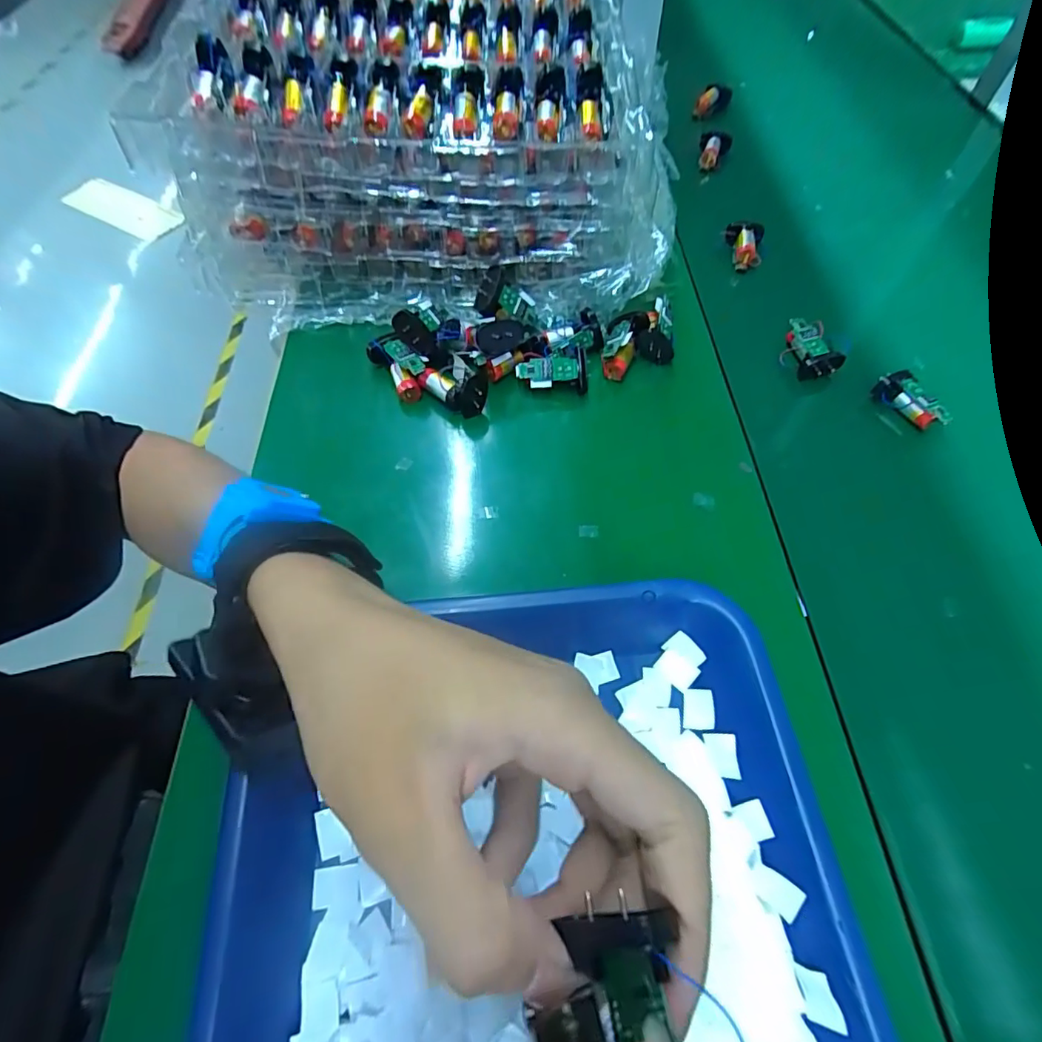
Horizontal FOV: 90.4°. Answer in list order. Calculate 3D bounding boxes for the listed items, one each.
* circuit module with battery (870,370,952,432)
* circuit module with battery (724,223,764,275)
[{"bbox_3d":[0.284,-0.087,0.376,0.021,0.020,0.051,-37,66,-18],"label":"circuit module with battery"},{"bbox_3d":[0.204,-0.253,0.476,0.032,0.022,0.043,12,61,8],"label":"circuit module with battery"}]

